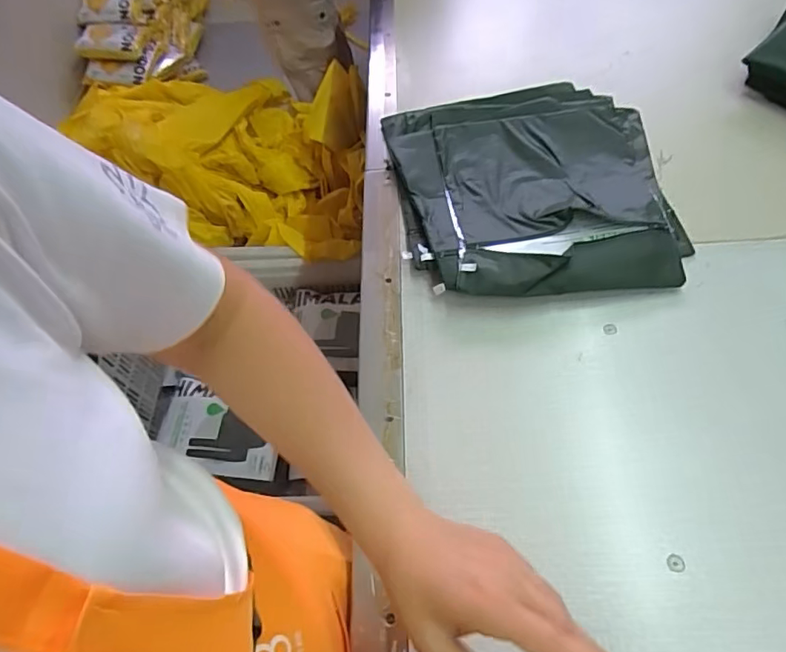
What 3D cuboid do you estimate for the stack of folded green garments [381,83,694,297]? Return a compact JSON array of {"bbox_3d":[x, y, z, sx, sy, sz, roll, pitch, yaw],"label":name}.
[{"bbox_3d":[0.177,-0.202,0.686,0.346,0.036,0.366,-4,57,2],"label":"stack of folded green garments"}]

